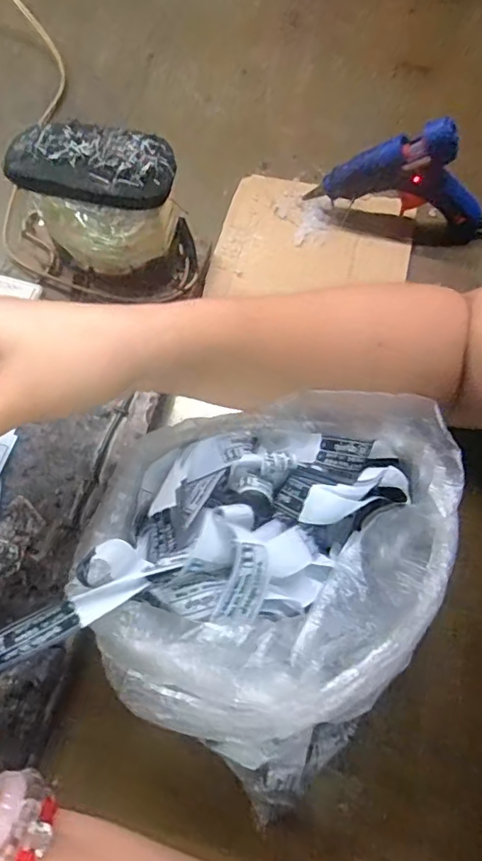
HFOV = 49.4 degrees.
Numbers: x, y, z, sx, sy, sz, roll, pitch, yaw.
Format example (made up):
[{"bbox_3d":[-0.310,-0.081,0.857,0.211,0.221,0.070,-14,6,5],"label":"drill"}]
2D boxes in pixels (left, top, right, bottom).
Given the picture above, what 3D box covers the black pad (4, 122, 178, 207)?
[{"bbox_3d":[-0.093,-0.167,0.324,0.103,0.015,0.051,9,69,4],"label":"black pad"}]

